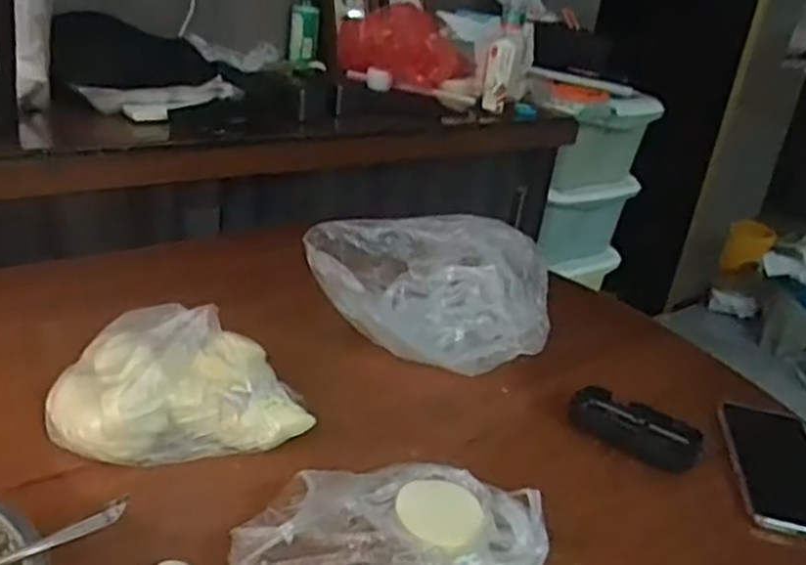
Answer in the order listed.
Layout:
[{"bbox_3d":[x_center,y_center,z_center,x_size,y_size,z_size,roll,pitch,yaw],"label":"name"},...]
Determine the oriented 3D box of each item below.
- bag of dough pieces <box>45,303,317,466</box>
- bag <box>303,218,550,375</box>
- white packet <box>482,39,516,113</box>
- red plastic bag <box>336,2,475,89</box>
[{"bbox_3d":[-0.167,0.068,0.578,0.188,0.086,0.109,0,26,-16],"label":"bag of dough pieces"},{"bbox_3d":[0.024,0.005,0.714,0.224,0.114,0.095,1,26,-15],"label":"bag"},{"bbox_3d":[0.170,-0.374,1.375,0.046,0.124,0.021,12,25,8],"label":"white packet"},{"bbox_3d":[0.008,-0.421,1.352,0.244,0.109,0.203,7,25,-2],"label":"red plastic bag"}]

